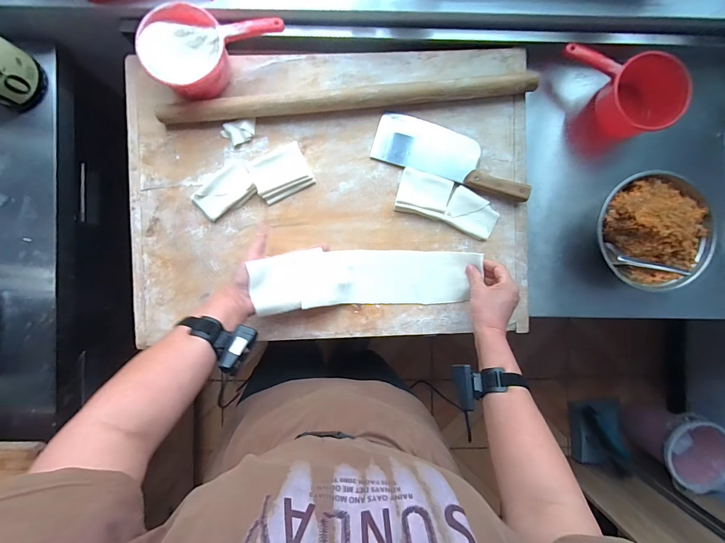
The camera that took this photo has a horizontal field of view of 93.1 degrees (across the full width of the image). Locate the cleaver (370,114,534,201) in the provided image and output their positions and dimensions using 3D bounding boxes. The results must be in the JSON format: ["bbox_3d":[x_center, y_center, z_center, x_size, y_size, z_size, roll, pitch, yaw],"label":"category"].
[{"bbox_3d":[0.173,-0.221,0.648,0.301,0.025,0.095,18,87,-1],"label":"cleaver"}]

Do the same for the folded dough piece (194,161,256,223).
[{"bbox_3d":[-0.260,-0.151,0.645,0.115,0.019,0.074,-34,89,-3],"label":"folded dough piece"}]

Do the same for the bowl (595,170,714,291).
[{"bbox_3d":[0.560,-0.077,0.677,0.215,0.080,0.212,0,87,-1],"label":"bowl"}]

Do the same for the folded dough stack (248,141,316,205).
[{"bbox_3d":[-0.153,-0.186,0.645,0.103,0.012,0.087,-26,88,-2],"label":"folded dough stack"}]

